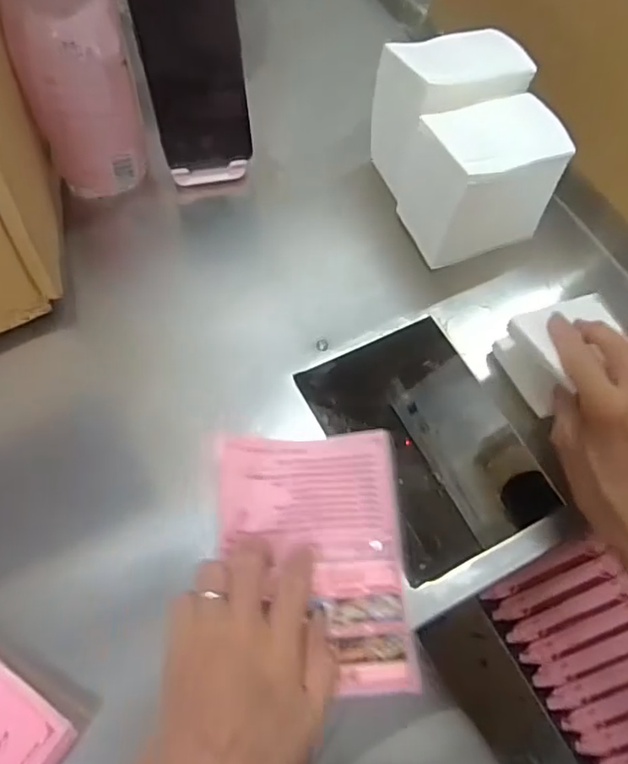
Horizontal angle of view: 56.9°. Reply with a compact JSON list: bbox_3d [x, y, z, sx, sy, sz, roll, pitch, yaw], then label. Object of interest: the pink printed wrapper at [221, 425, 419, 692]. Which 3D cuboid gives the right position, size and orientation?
[{"bbox_3d":[-0.002,0.110,0.373,0.115,0.015,0.161,-1,62,-4],"label":"pink printed wrapper"}]

